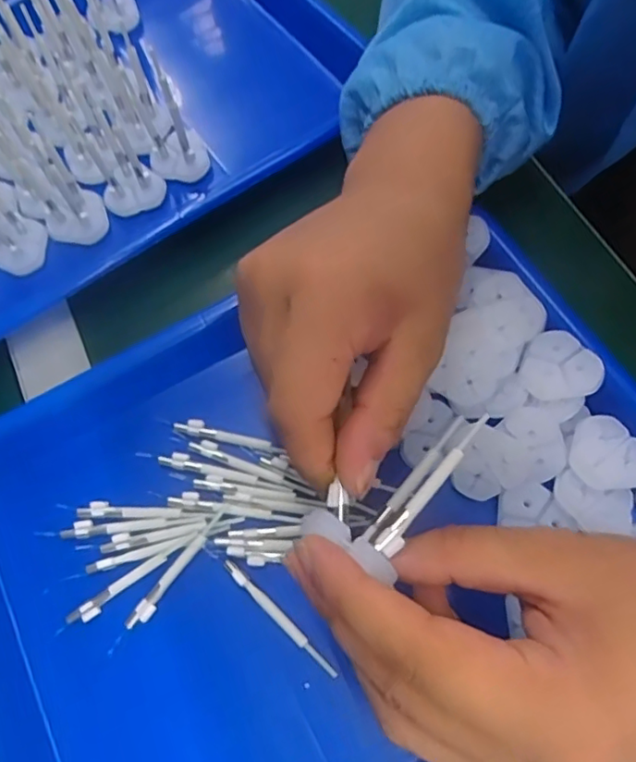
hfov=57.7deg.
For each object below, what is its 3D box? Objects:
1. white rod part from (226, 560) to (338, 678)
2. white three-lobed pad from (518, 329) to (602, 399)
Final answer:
[{"bbox_3d":[-0.018,0.109,0.266,0.069,0.005,0.005,40,75,17],"label":"white rod part"},{"bbox_3d":[0.117,-0.009,0.278,0.035,0.006,0.035,-4,67,2],"label":"white three-lobed pad"}]

